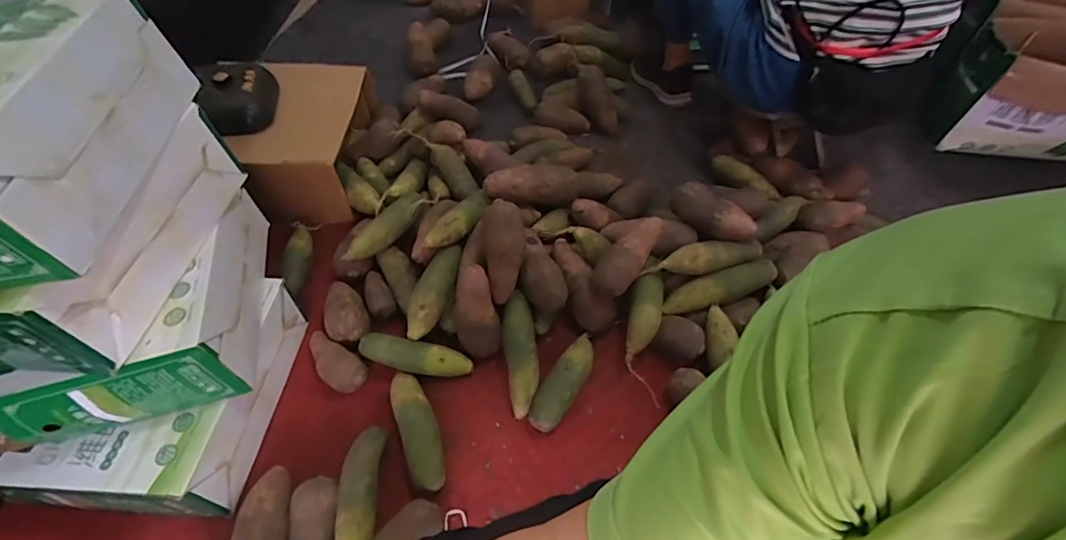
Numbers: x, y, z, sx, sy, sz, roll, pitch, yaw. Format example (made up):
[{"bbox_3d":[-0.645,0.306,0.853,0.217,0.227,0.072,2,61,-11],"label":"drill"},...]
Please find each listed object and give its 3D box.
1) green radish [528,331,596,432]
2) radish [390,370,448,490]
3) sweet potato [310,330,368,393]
[{"bbox_3d":[0.057,0.187,0.837,0.061,0.059,0.189,27,58,18],"label":"green radish"},{"bbox_3d":[-0.185,0.255,0.787,0.056,0.057,0.194,-20,56,-14],"label":"radish"},{"bbox_3d":[-0.351,0.162,0.855,0.144,0.046,0.064,29,59,19],"label":"sweet potato"}]

